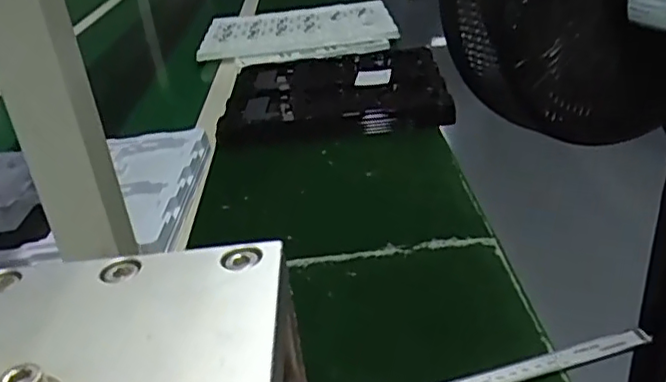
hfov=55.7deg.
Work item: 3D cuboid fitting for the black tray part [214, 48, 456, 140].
[{"bbox_3d":[0.000,-0.157,0.946,0.308,0.036,0.338,-6,28,2],"label":"black tray part"}]

